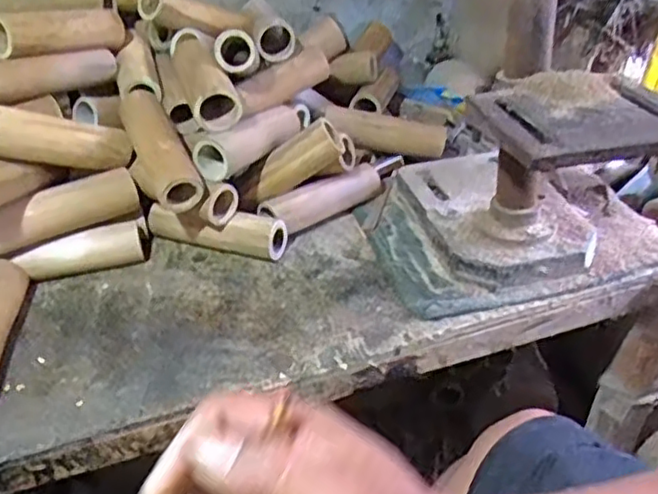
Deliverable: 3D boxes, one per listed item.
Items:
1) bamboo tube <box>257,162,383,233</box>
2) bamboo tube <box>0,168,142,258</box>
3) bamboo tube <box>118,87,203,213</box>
[{"bbox_3d":[-0.004,-0.068,0.892,0.190,0.052,0.041,-23,40,-26],"label":"bamboo tube"},{"bbox_3d":[-0.325,-0.051,0.791,0.182,0.054,0.061,-23,40,-26],"label":"bamboo tube"},{"bbox_3d":[-0.210,-0.123,0.799,0.056,0.048,0.187,-20,59,-23],"label":"bamboo tube"}]

